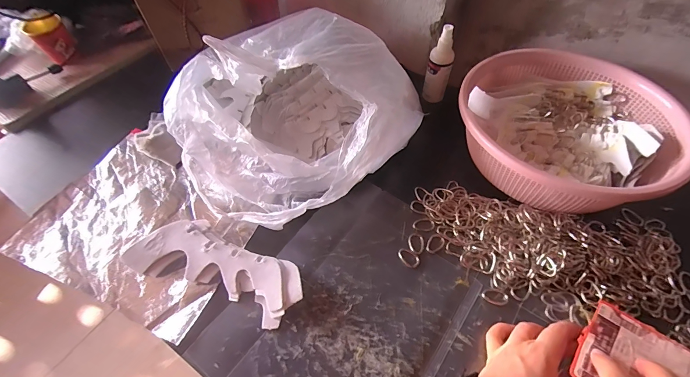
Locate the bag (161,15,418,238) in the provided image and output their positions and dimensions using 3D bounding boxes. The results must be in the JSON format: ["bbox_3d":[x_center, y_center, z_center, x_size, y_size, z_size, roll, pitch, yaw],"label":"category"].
[{"bbox_3d":[-0.089,-0.108,0.478,0.306,0.162,0.299,35,63,24],"label":"bag"}]

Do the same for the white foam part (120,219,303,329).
[{"bbox_3d":[-0.158,0.095,0.419,0.224,0.027,0.082,17,57,14],"label":"white foam part"}]

